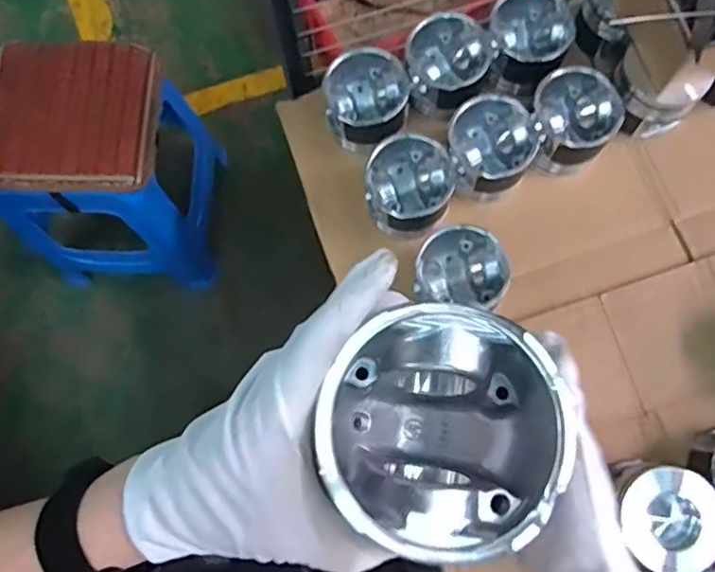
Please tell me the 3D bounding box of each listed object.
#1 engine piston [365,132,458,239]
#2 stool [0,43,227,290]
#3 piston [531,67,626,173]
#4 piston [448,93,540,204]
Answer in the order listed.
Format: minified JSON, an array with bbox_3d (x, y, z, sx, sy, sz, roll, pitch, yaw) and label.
[{"bbox_3d":[0.068,-0.127,0.826,0.108,0.123,0.111,0,75,0],"label":"engine piston"},{"bbox_3d":[-0.476,-0.222,1.238,0.316,0.410,0.336,5,76,1],"label":"stool"},{"bbox_3d":[0.285,-0.217,0.844,0.113,0.109,0.117,0,75,0],"label":"piston"},{"bbox_3d":[0.176,-0.178,0.848,0.109,0.119,0.118,0,75,0],"label":"piston"}]

